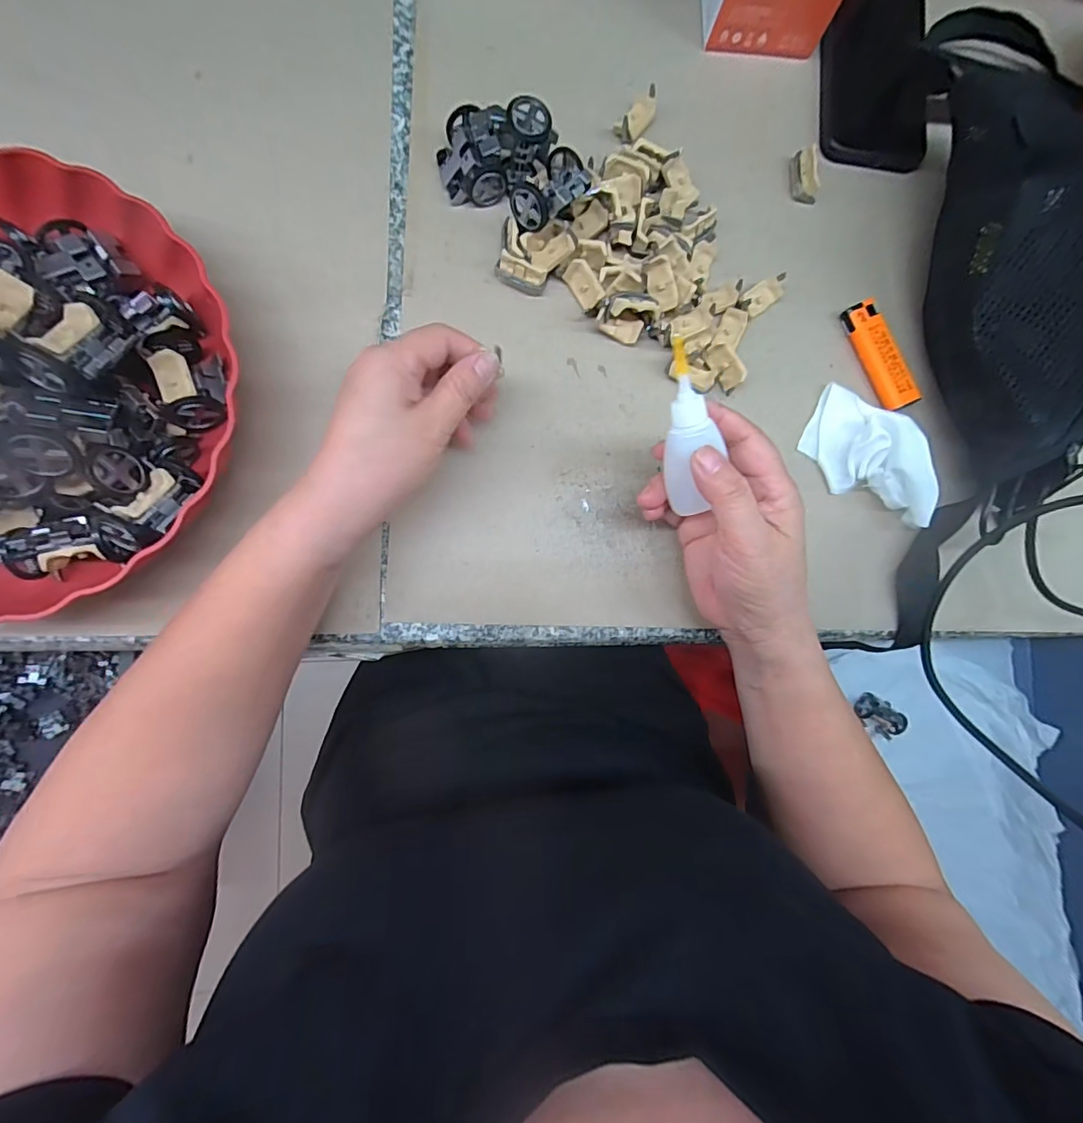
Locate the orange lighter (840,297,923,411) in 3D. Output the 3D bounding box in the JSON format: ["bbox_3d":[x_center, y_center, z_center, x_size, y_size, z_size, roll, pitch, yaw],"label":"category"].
[{"bbox_3d":[0.241,-0.147,0.353,0.022,0.016,0.080,-22,87,-8],"label":"orange lighter"}]

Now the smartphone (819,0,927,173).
[{"bbox_3d":[0.256,-0.384,0.379,0.080,0.009,0.172,6,84,-6],"label":"smartphone"}]

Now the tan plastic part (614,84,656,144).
[{"bbox_3d":[0.067,-0.315,0.348,0.018,0.015,0.039,35,82,-2],"label":"tan plastic part"}]

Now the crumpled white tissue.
[{"bbox_3d":[0.225,-0.069,0.334,0.055,0.033,0.109,-35,89,-8],"label":"crumpled white tissue"}]

